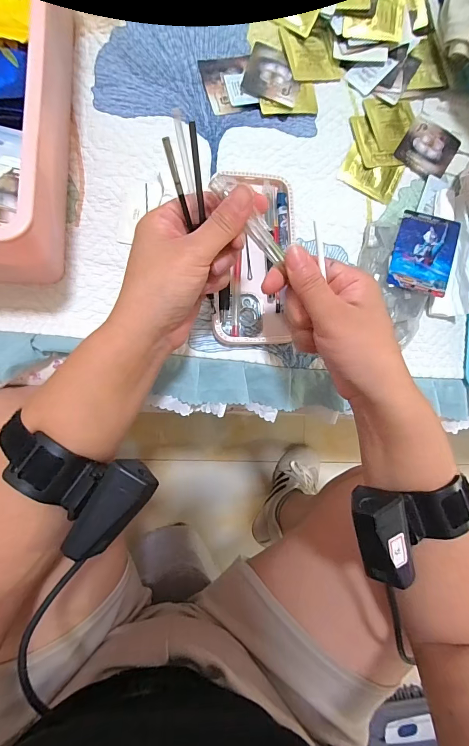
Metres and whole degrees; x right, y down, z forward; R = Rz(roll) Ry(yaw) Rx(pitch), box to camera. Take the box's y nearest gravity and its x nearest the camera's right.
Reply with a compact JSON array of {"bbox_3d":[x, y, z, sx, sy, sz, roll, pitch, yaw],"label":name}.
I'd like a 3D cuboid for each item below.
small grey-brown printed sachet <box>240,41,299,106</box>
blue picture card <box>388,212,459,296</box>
[{"bbox_3d":[0.042,-0.318,0.378,0.058,0.005,0.063,16,84,-7],"label":"small grey-brown printed sachet"},{"bbox_3d":[0.195,-0.126,0.365,0.058,0.008,0.088,17,81,8],"label":"blue picture card"}]

